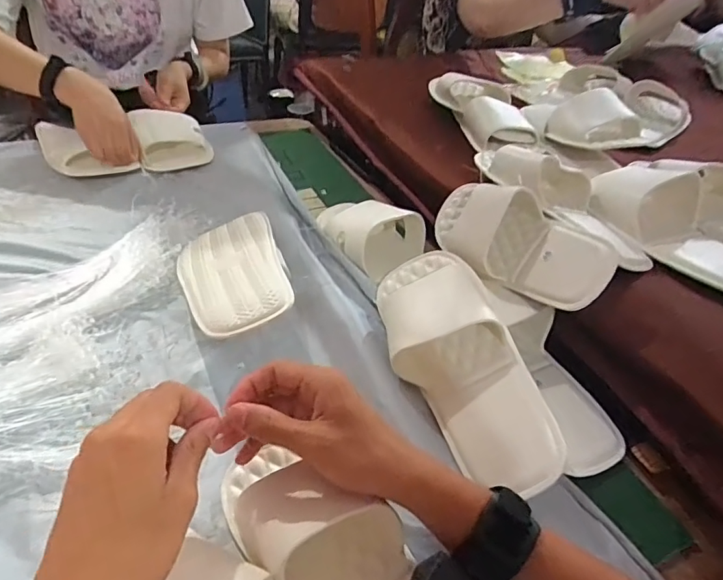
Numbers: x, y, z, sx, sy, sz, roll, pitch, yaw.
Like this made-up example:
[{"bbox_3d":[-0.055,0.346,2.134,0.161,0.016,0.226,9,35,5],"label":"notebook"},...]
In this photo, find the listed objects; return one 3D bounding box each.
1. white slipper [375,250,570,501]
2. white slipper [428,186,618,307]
[{"bbox_3d":[0.087,0.058,0.481,0.112,0.060,0.279,-33,49,11],"label":"white slipper"},{"bbox_3d":[0.162,-0.057,0.539,0.068,0.097,0.238,25,11,-32],"label":"white slipper"}]

